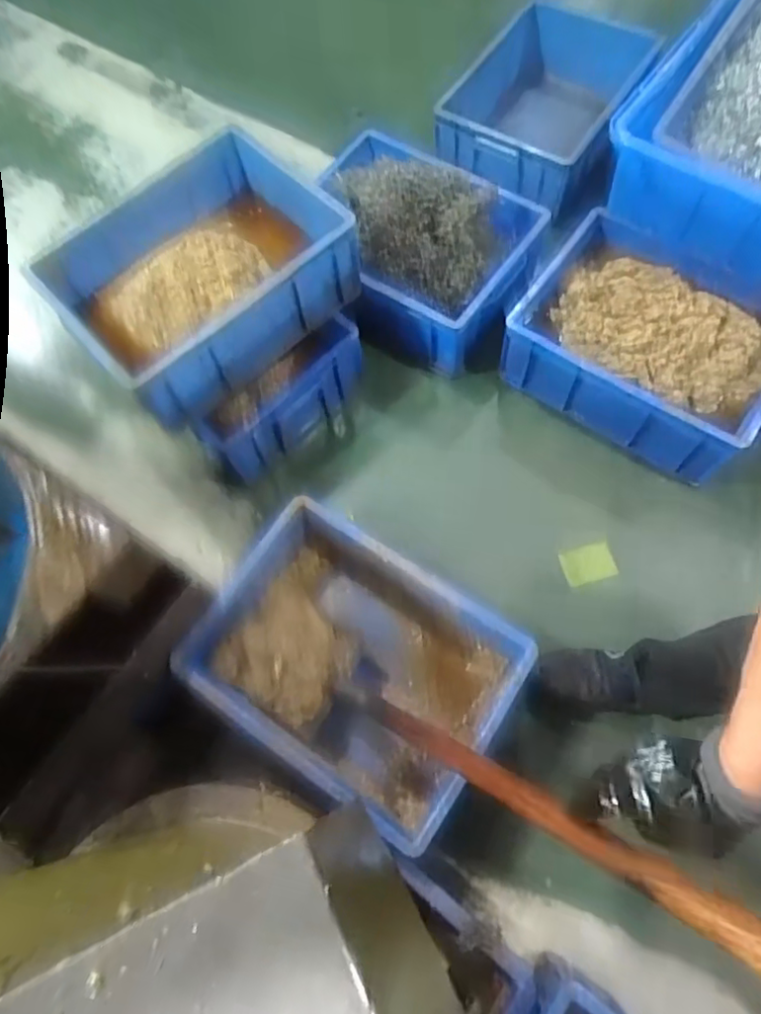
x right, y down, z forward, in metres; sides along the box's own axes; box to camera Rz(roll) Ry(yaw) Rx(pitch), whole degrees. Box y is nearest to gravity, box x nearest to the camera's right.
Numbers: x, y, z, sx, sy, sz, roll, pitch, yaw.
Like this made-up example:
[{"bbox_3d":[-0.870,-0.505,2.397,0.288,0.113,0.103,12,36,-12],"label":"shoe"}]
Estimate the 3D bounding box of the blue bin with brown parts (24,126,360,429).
[{"bbox_3d":[-0.327,-0.425,1.112,0.382,0.175,0.479,43,79,14],"label":"blue bin with brown parts"}]

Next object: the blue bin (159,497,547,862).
[{"bbox_3d":[-0.041,0.261,1.042,0.483,0.181,0.367,33,77,12],"label":"blue bin"}]

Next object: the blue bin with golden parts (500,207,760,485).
[{"bbox_3d":[0.529,-0.325,1.218,0.495,0.206,0.356,33,77,12],"label":"blue bin with golden parts"}]

